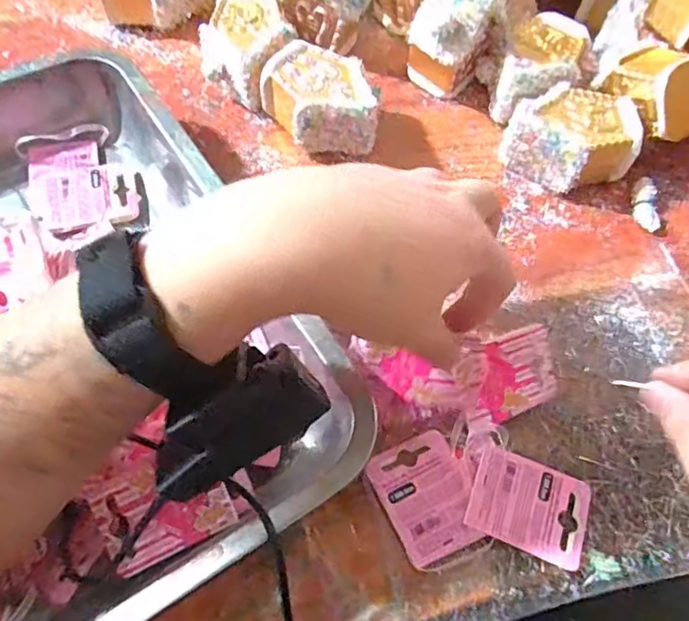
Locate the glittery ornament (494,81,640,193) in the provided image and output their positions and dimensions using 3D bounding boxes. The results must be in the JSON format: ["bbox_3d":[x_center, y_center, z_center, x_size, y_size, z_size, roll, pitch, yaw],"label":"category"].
[{"bbox_3d":[0.162,-0.120,0.401,0.082,0.042,0.065,36,66,16],"label":"glittery ornament"}]

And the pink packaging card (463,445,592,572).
[{"bbox_3d":[0.096,0.101,0.295,0.059,0.004,0.045,22,64,4],"label":"pink packaging card"}]

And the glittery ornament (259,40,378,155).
[{"bbox_3d":[-0.018,-0.151,0.414,0.081,0.048,0.069,2,62,-2],"label":"glittery ornament"}]

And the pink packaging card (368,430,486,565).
[{"bbox_3d":[0.043,0.097,0.298,0.047,0.006,0.059,-24,65,-11],"label":"pink packaging card"}]

